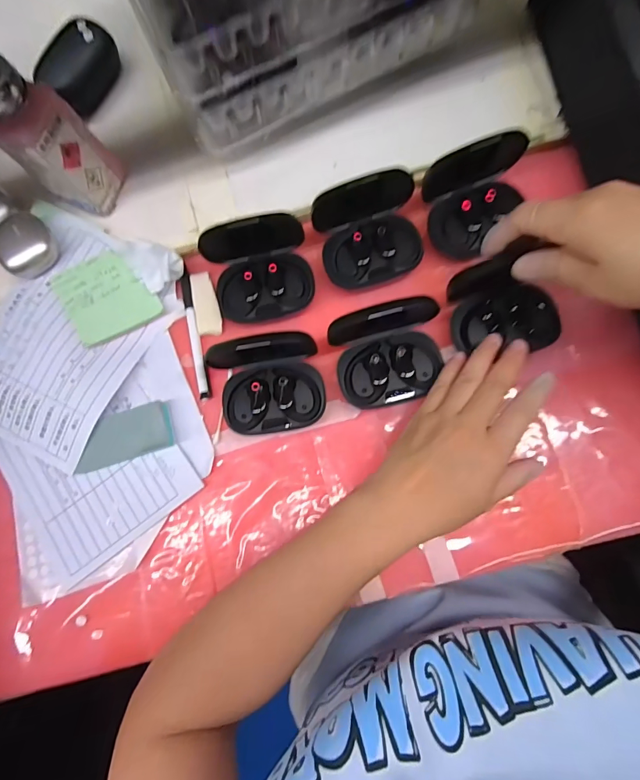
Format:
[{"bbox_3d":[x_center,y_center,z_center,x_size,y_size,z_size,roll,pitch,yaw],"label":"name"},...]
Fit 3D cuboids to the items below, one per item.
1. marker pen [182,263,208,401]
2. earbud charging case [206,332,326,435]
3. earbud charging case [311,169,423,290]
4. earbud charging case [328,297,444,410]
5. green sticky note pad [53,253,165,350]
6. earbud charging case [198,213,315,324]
[{"bbox_3d":[-0.118,-0.054,0.370,0.010,0.006,0.126,-12,80,2],"label":"marker pen"},{"bbox_3d":[-0.042,-0.006,0.329,0.086,0.057,0.092,-11,80,2],"label":"earbud charging case"},{"bbox_3d":[0.043,-0.139,0.340,0.087,0.055,0.088,-17,79,1],"label":"earbud charging case"},{"bbox_3d":[0.057,-0.027,0.325,0.085,0.056,0.073,-16,80,2],"label":"earbud charging case"},{"bbox_3d":[-0.195,-0.087,0.365,0.073,0.007,0.072,-28,90,-10],"label":"green sticky note pad"},{"bbox_3d":[-0.052,-0.104,0.342,0.087,0.060,0.080,-12,80,2],"label":"earbud charging case"}]

